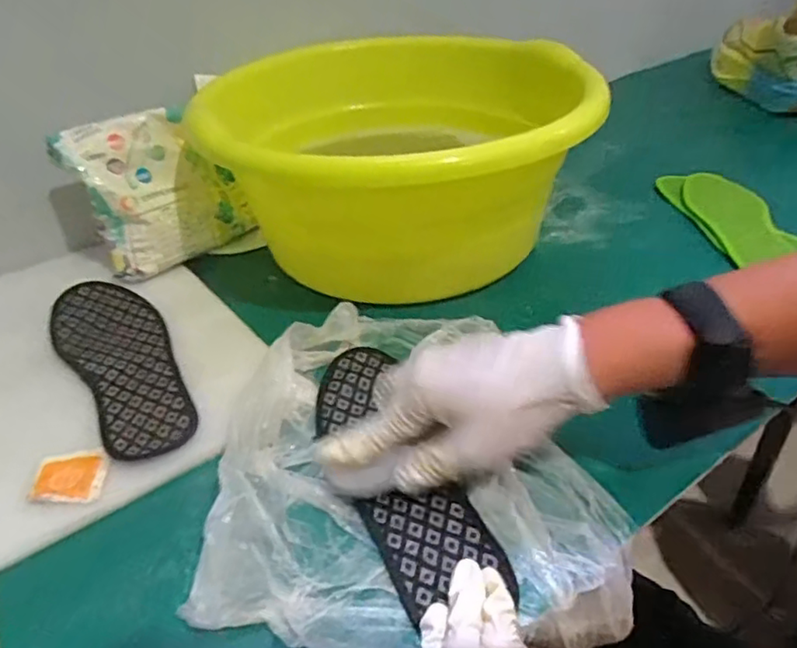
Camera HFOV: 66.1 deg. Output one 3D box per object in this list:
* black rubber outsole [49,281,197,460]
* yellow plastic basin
[{"bbox_3d":[-0.235,0.027,0.516,0.083,0.008,0.237,-22,43,-24],"label":"black rubber outsole"},{"bbox_3d":[0.011,-0.158,0.619,0.331,0.165,0.342,-1,38,1],"label":"yellow plastic basin"}]

